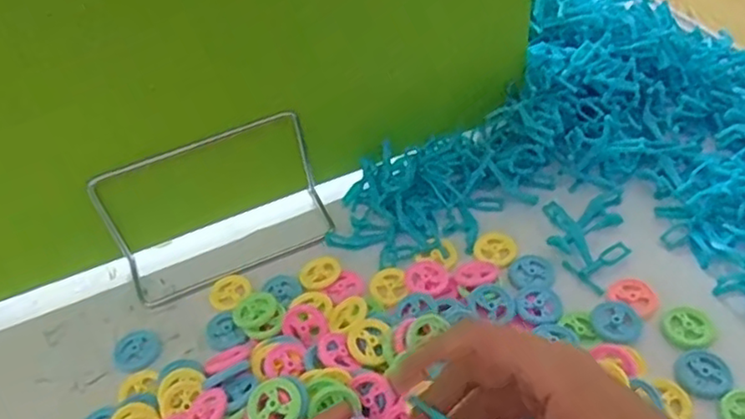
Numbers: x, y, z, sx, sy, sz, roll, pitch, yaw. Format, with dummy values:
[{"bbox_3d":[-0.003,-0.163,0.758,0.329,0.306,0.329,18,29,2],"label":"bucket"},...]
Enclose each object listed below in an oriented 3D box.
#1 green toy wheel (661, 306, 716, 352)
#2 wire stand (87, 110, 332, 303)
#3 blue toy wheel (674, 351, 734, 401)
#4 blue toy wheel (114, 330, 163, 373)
[{"bbox_3d":[0.194,0.073,0.404,0.030,0.005,0.031,-4,47,5],"label":"green toy wheel"},{"bbox_3d":[-0.107,0.001,0.460,0.149,0.085,0.056,-22,48,-12],"label":"wire stand"},{"bbox_3d":[0.192,0.095,0.381,0.031,0.004,0.030,-4,47,5],"label":"blue toy wheel"},{"bbox_3d":[-0.156,0.093,0.437,0.031,0.004,0.030,-4,47,5],"label":"blue toy wheel"}]

